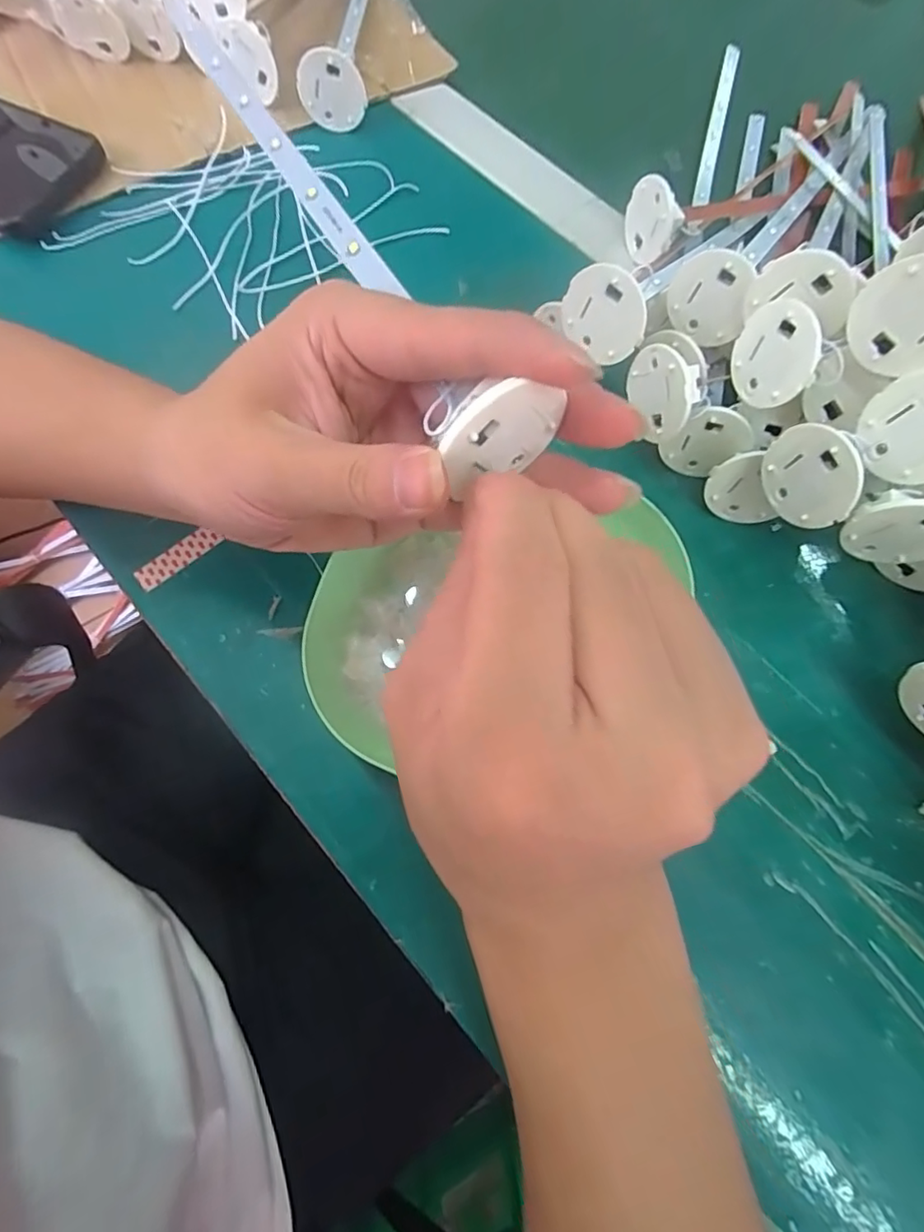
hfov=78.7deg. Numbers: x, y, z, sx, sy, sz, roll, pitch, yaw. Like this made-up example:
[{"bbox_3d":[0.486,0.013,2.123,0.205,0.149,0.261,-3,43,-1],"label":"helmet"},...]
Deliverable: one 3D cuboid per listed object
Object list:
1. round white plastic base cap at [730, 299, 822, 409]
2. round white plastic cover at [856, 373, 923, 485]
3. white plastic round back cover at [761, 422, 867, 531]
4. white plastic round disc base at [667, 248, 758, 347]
[{"bbox_3d":[0.125,-0.104,0.226,0.004,0.038,0.036,-13,28,-22],"label":"round white plastic base cap"},{"bbox_3d":[0.168,-0.068,0.208,0.004,0.036,0.037,-17,93,-32],"label":"round white plastic cover"},{"bbox_3d":[0.133,-0.053,0.215,0.009,0.036,0.037,-23,73,-10],"label":"white plastic round back cover"},{"bbox_3d":[0.110,-0.140,0.248,0.036,0.034,0.010,37,73,10],"label":"white plastic round disc base"}]

